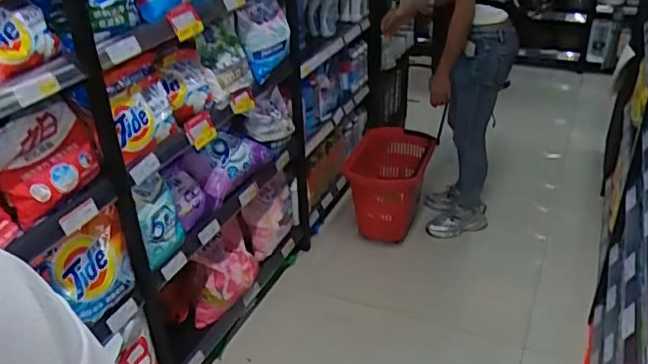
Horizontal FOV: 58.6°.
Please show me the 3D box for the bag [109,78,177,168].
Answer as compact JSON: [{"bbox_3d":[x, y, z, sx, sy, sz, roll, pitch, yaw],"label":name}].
[{"bbox_3d":[-0.448,-0.138,1.422,0.057,0.165,0.202,15,36,27],"label":"bag"}]

